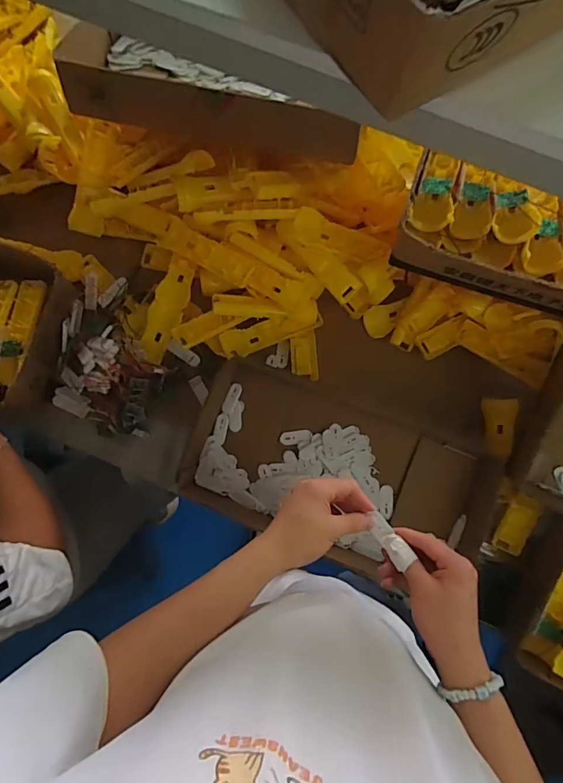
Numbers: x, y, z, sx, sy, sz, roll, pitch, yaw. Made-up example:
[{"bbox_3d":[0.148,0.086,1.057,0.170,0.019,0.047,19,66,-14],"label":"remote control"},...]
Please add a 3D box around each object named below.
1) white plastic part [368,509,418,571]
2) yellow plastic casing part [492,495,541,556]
[{"bbox_3d":[0.116,0.160,0.463,0.021,0.005,0.057,-48,49,13],"label":"white plastic part"},{"bbox_3d":[0.348,0.196,0.648,0.039,0.018,0.090,25,98,26],"label":"yellow plastic casing part"}]

